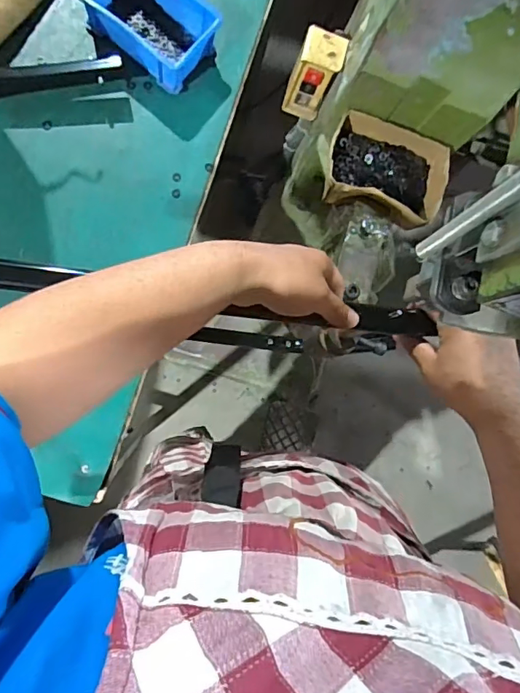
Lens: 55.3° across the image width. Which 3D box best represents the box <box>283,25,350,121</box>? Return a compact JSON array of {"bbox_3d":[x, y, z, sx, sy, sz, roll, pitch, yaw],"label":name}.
[{"bbox_3d":[0.069,-0.345,0.633,0.058,0.109,0.045,15,81,-3],"label":"box"}]

